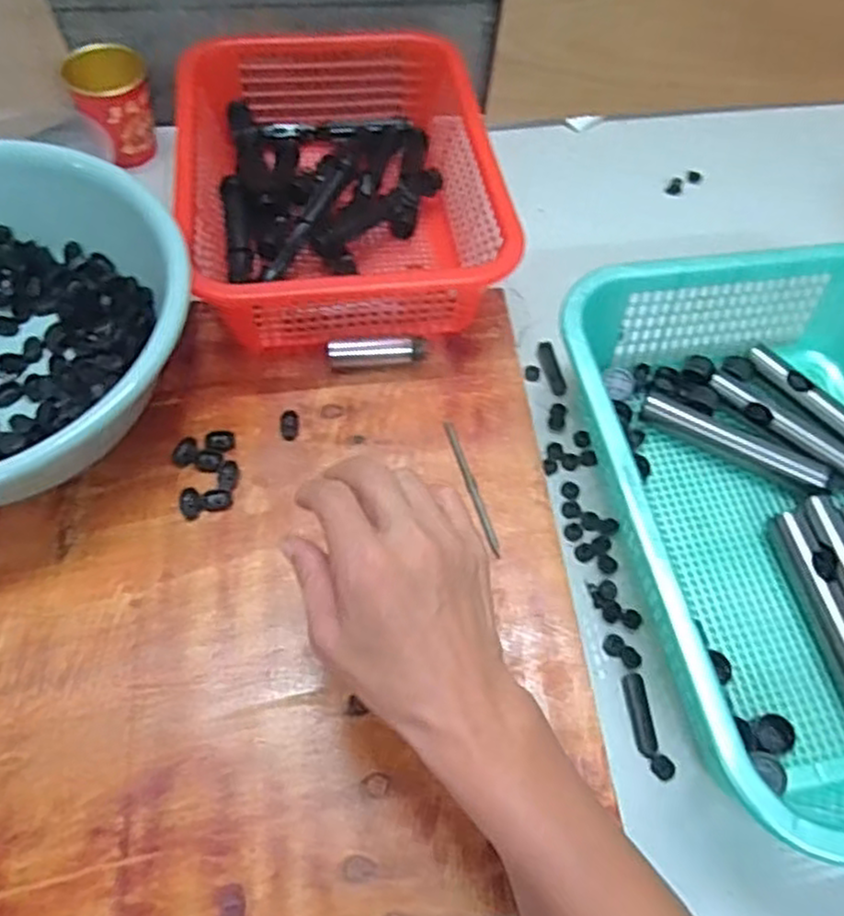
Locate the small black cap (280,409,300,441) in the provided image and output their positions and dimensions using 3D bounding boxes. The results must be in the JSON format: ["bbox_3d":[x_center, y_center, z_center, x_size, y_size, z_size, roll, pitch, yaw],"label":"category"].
[{"bbox_3d":[-0.100,-0.025,0.548,0.014,0.007,0.026,-6,61,-8],"label":"small black cap"}]

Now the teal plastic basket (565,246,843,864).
[{"bbox_3d":[0.278,0.038,0.497,0.311,0.100,0.400,-8,61,-9],"label":"teal plastic basket"}]

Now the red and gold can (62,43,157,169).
[{"bbox_3d":[-0.284,-0.326,0.675,0.069,0.080,0.073,-16,63,-13],"label":"red and gold can"}]

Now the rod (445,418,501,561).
[{"bbox_3d":[0.036,0.020,0.532,0.009,0.004,0.112,-13,62,-12],"label":"rod"}]

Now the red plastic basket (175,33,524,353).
[{"bbox_3d":[-0.073,-0.243,0.625,0.241,0.086,0.315,-8,61,-9],"label":"red plastic basket"}]

